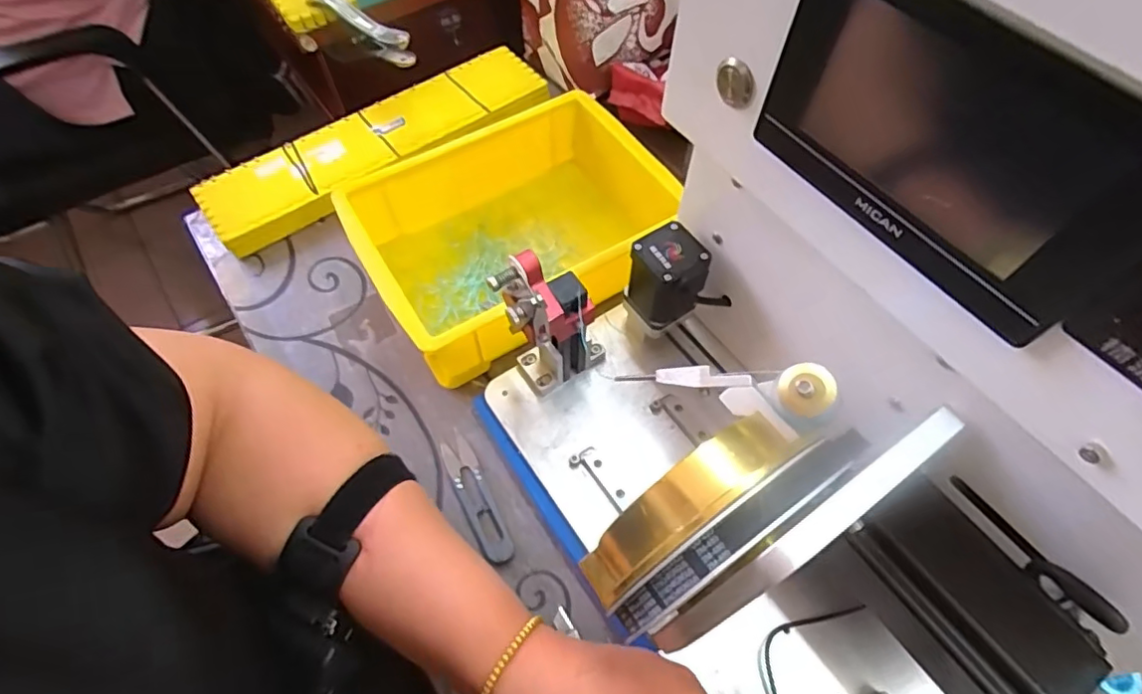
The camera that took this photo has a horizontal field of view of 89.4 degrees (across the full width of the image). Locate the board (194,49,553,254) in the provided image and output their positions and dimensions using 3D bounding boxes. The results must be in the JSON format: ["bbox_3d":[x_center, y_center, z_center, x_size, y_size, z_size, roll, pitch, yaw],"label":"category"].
[{"bbox_3d":[-0.189,-0.208,0.584,0.353,0.031,0.098,-33,65,-17],"label":"board"}]

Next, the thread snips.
[{"bbox_3d":[-0.068,0.107,0.412,0.022,0.011,0.101,-24,62,-13],"label":"thread snips"}]

